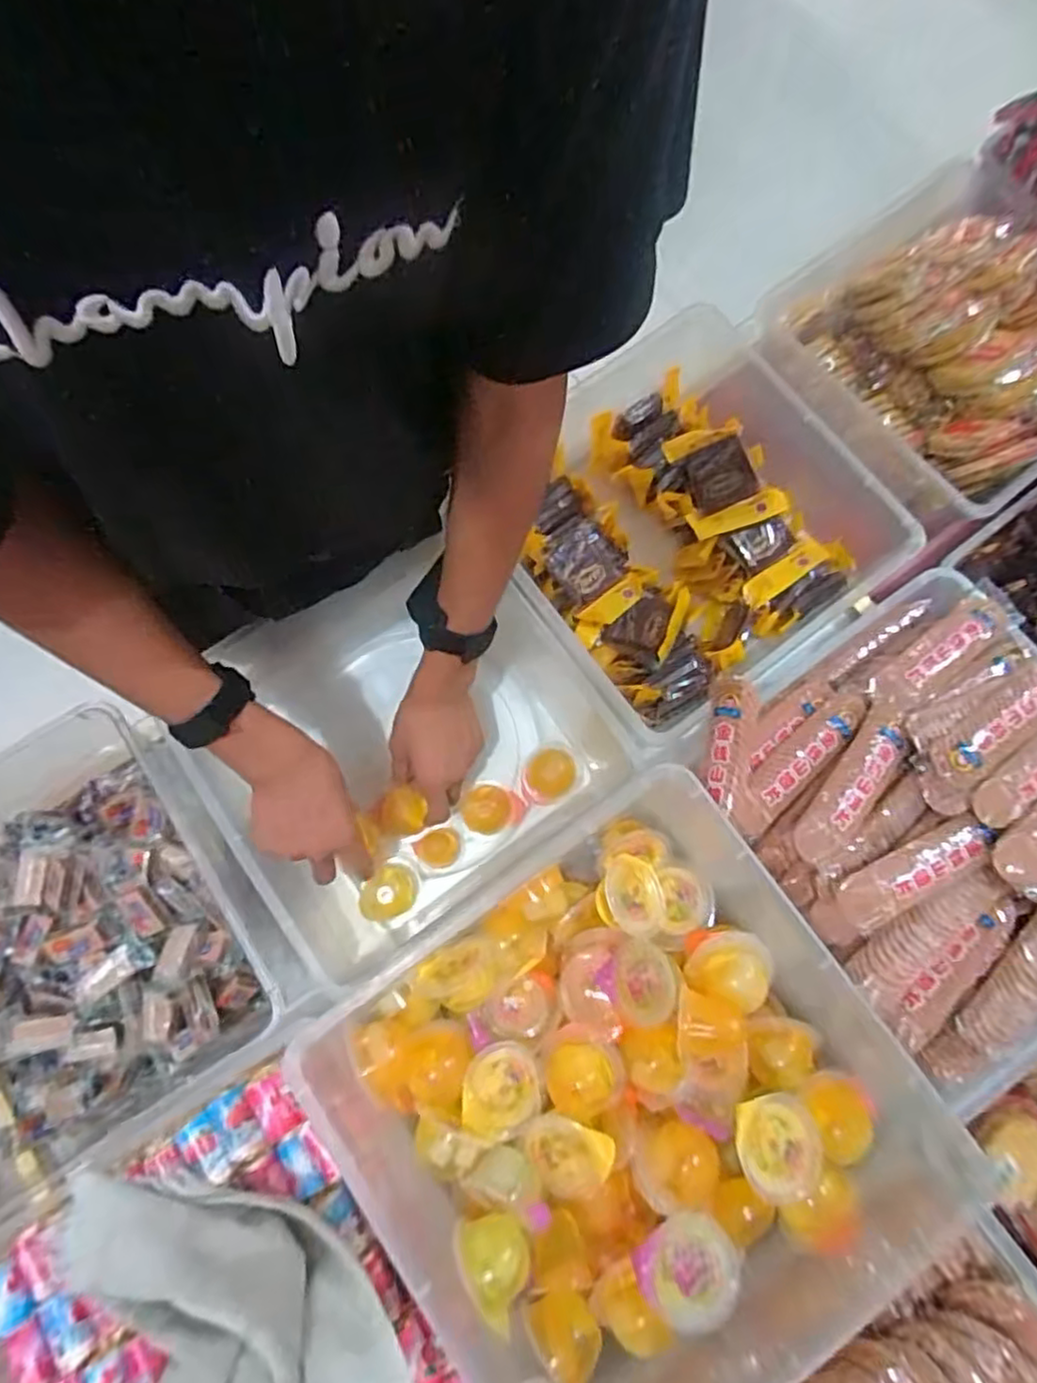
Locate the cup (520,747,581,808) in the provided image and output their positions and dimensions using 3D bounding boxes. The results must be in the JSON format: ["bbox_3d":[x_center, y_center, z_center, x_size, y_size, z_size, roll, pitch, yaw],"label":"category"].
[{"bbox_3d":[0.029,0.081,0.636,0.056,0.031,0.049,-15,76,-2],"label":"cup"}]

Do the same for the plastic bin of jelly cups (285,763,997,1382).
[{"bbox_3d":[0.079,0.260,0.420,0.311,0.106,0.320,-34,78,-6],"label":"plastic bin of jelly cups"}]

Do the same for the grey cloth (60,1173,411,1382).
[{"bbox_3d":[-0.171,0.360,0.396,0.218,0.067,0.111,41,81,10],"label":"grey cloth"}]

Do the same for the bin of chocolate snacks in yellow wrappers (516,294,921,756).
[{"bbox_3d":[0.142,-0.148,0.613,0.328,0.114,0.276,-35,78,-7],"label":"bin of chocolate snacks in yellow wrappers"}]

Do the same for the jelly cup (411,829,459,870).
[{"bbox_3d":[-0.076,0.149,0.630,0.044,0.034,0.033,-16,76,-2],"label":"jelly cup"}]

